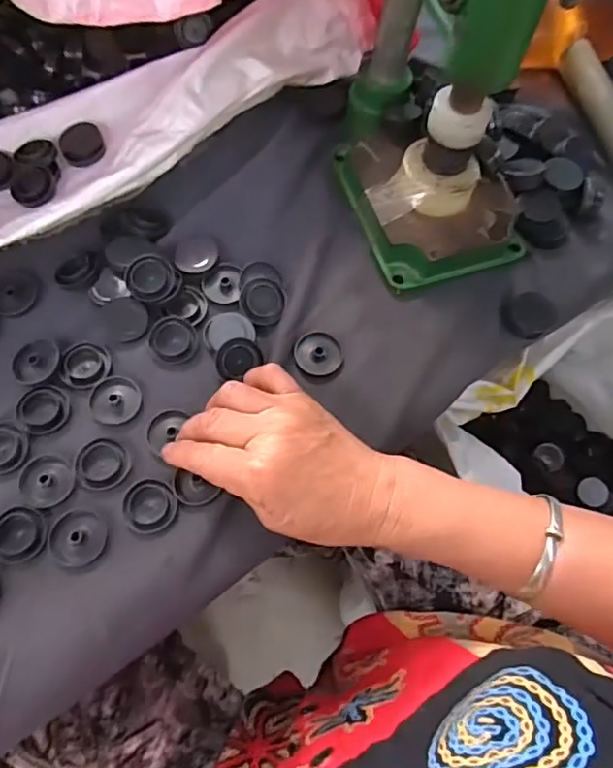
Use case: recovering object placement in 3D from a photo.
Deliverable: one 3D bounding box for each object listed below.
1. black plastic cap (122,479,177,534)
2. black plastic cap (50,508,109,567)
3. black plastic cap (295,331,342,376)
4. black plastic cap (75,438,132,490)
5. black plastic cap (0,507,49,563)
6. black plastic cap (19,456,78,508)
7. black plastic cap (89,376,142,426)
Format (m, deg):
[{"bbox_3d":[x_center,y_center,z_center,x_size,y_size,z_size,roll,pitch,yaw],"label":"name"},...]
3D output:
[{"bbox_3d":[-0.098,0.076,0.357,0.033,0.004,0.033,1,66,-2],"label":"black plastic cap"},{"bbox_3d":[-0.139,0.093,0.348,0.033,0.006,0.033,1,66,-2],"label":"black plastic cap"},{"bbox_3d":[0.008,-0.022,0.405,0.032,0.004,0.032,1,66,-2],"label":"black plastic cap"},{"bbox_3d":[-0.129,0.051,0.366,0.033,0.005,0.032,-1,66,-3],"label":"black plastic cap"},{"bbox_3d":[-0.173,0.090,0.344,0.032,0.007,0.031,1,66,-2],"label":"black plastic cap"},{"bbox_3d":[-0.162,0.060,0.359,0.032,0.007,0.031,1,66,-2],"label":"black plastic cap"},{"bbox_3d":[-0.128,0.010,0.383,0.033,0.004,0.033,1,66,-2],"label":"black plastic cap"}]

